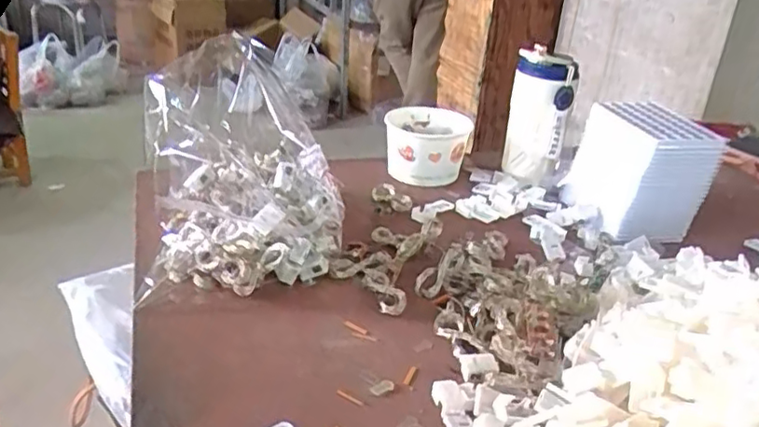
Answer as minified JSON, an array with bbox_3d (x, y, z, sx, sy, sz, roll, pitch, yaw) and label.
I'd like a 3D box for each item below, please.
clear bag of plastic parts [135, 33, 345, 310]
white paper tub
[{"bbox_3d":[-0.128,-0.050,0.624,0.166,0.176,0.220,2,26,-4],"label":"clear bag of plastic parts"},{"bbox_3d":[0.064,-0.087,0.836,0.107,0.083,0.110,3,26,-2],"label":"white paper tub"}]

